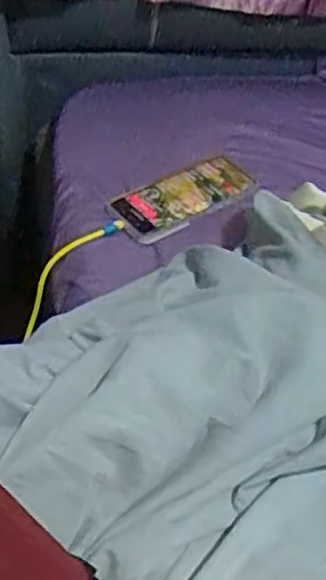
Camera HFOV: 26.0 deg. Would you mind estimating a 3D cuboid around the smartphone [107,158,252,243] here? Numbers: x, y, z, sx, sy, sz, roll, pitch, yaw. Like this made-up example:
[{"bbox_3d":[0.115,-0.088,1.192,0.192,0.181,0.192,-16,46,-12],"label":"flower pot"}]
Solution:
[{"bbox_3d":[0.023,-0.108,0.815,0.162,0.013,0.093,-31,50,-26],"label":"smartphone"}]

